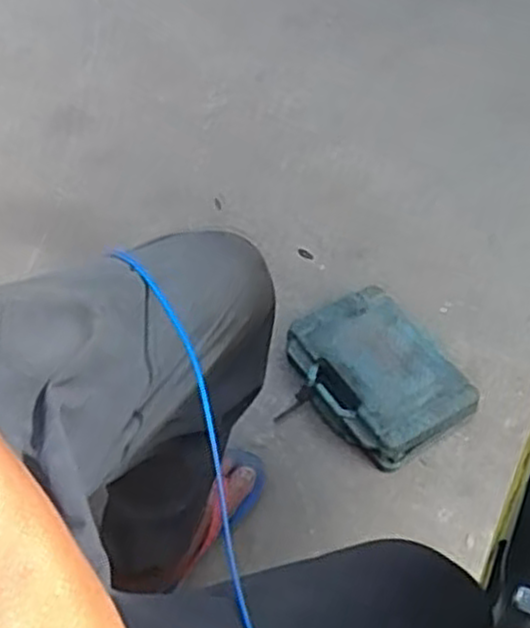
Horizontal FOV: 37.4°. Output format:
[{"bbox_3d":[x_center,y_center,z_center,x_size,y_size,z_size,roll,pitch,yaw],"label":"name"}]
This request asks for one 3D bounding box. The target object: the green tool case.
[{"bbox_3d":[0.156,0.087,1.116,0.182,0.063,0.246,-29,62,-22],"label":"green tool case"}]

